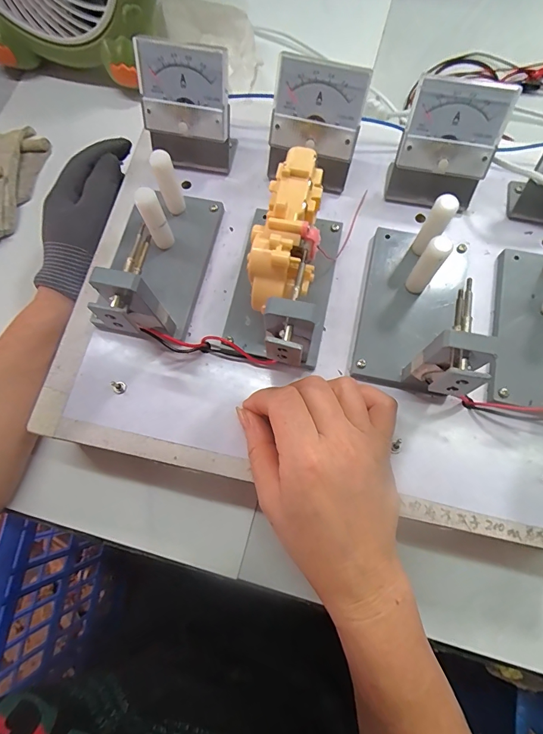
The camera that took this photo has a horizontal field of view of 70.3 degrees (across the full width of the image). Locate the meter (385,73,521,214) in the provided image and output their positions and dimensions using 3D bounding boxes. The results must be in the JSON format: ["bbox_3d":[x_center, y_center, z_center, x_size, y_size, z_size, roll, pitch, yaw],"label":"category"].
[{"bbox_3d":[0.125,-0.158,0.278,0.064,0.071,0.040,10,74,5],"label":"meter"}]

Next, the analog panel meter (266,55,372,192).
[{"bbox_3d":[0.031,-0.171,0.284,0.061,0.076,0.039,15,74,6],"label":"analog panel meter"}]

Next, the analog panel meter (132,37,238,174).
[{"bbox_3d":[-0.063,-0.189,0.288,0.062,0.077,0.036,6,73,4],"label":"analog panel meter"}]

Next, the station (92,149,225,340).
[{"bbox_3d":[-0.086,-0.082,0.259,0.066,0.081,0.134,13,74,6],"label":"station"}]

